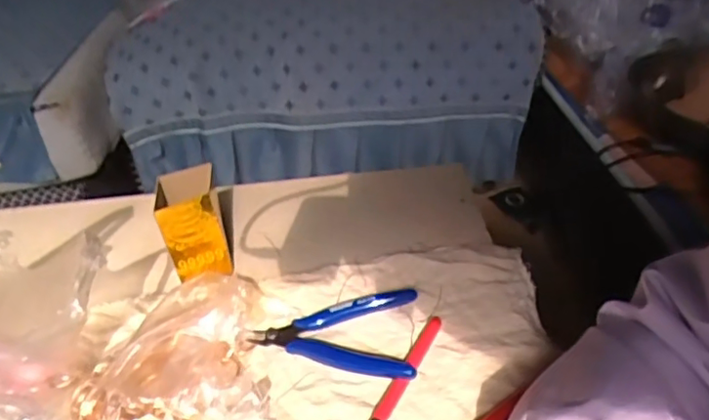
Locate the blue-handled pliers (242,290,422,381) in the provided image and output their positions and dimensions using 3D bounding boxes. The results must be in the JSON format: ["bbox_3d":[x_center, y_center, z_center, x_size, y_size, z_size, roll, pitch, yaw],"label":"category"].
[{"bbox_3d":[-0.015,0.086,0.407,0.114,0.014,0.077,0,37,9],"label":"blue-handled pliers"}]

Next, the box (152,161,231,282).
[{"bbox_3d":[-0.128,0.015,0.465,0.047,0.086,0.047,-16,38,-13],"label":"box"}]

